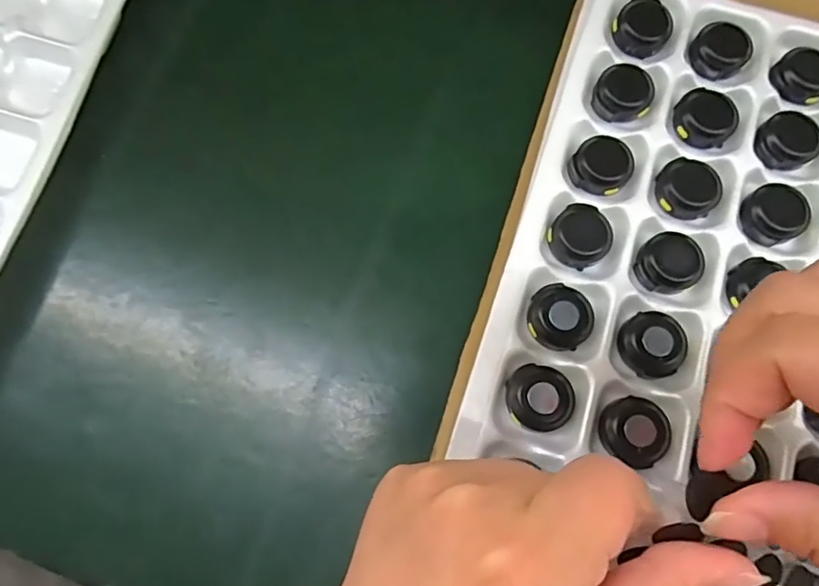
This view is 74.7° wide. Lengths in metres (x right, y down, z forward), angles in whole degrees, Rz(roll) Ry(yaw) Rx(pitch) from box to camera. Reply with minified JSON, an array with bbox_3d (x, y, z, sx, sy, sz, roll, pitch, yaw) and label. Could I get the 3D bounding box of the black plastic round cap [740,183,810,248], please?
[{"bbox_3d":[0.182,-0.040,0.268,0.030,0.009,0.029,0,75,-1],"label":"black plastic round cap"}]

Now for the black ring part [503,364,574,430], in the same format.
[{"bbox_3d":[0.060,0.048,0.247,0.029,0.007,0.029,0,75,-1],"label":"black ring part"}]

